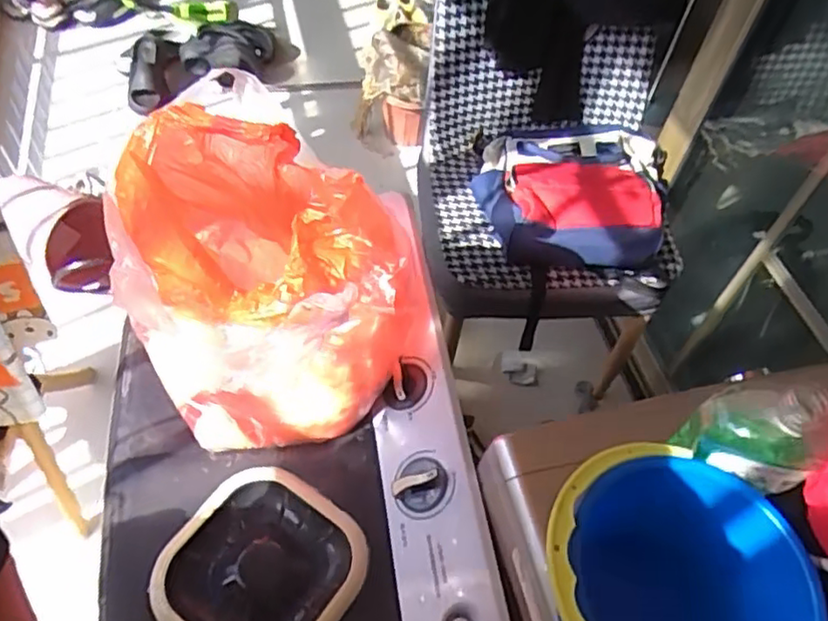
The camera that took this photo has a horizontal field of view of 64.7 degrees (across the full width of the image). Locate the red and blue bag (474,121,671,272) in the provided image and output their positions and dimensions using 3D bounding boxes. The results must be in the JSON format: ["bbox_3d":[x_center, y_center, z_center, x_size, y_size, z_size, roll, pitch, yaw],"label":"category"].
[{"bbox_3d":[0.306,-0.238,1.212,0.343,0.136,0.356,4,54,-2],"label":"red and blue bag"}]

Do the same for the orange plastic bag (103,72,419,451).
[{"bbox_3d":[-0.145,-0.028,0.647,0.248,0.232,0.263,-35,64,-26],"label":"orange plastic bag"}]

